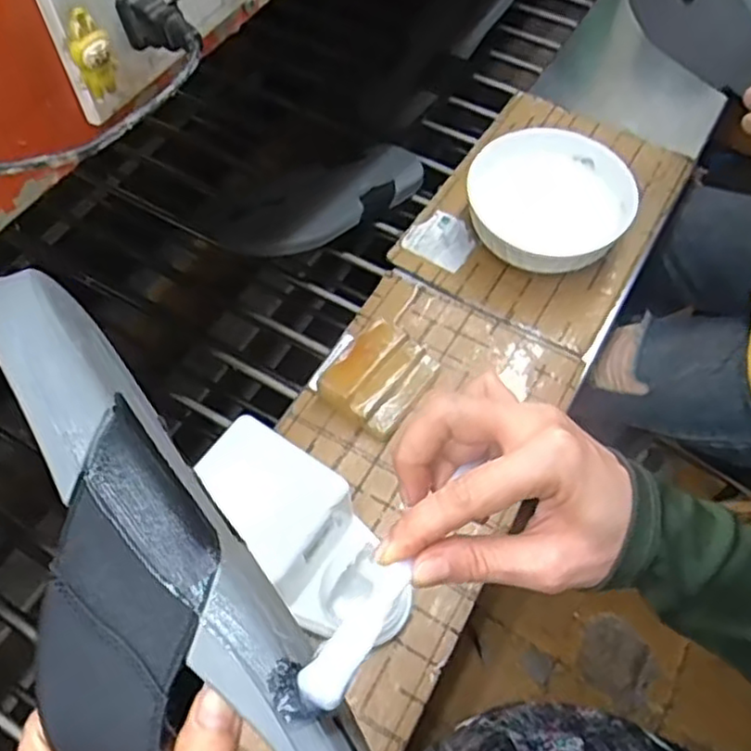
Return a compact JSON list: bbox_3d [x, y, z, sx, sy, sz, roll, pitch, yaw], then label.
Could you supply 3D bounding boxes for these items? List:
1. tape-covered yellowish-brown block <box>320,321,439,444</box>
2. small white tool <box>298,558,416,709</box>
[{"bbox_3d":[0.004,0.001,0.664,0.081,0.045,0.101,32,64,17],"label":"tape-covered yellowish-brown block"},{"bbox_3d":[-0.005,0.089,0.240,0.014,0.004,0.064,29,33,15],"label":"small white tool"}]

